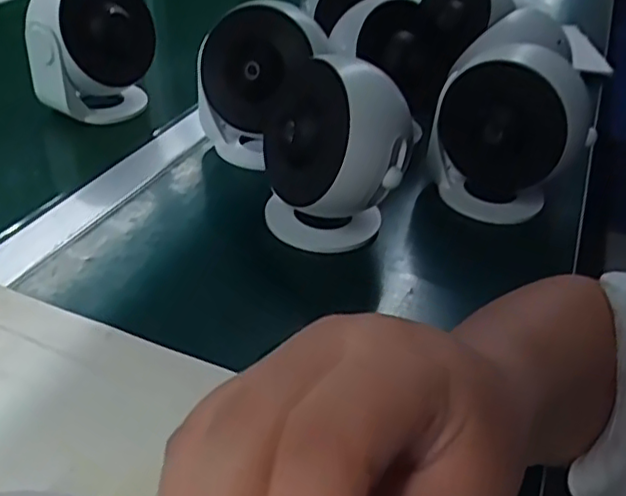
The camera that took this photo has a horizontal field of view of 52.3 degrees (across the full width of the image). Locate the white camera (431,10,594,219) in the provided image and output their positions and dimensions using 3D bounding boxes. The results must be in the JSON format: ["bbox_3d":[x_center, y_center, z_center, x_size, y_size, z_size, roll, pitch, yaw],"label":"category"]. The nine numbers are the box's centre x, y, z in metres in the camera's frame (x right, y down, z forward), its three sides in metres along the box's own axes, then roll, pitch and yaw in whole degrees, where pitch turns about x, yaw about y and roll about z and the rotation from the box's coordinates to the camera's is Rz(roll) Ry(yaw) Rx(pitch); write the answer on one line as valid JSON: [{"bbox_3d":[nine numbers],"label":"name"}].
[{"bbox_3d":[0.172,-0.123,0.559,0.121,0.151,0.131,11,36,7],"label":"white camera"}]

